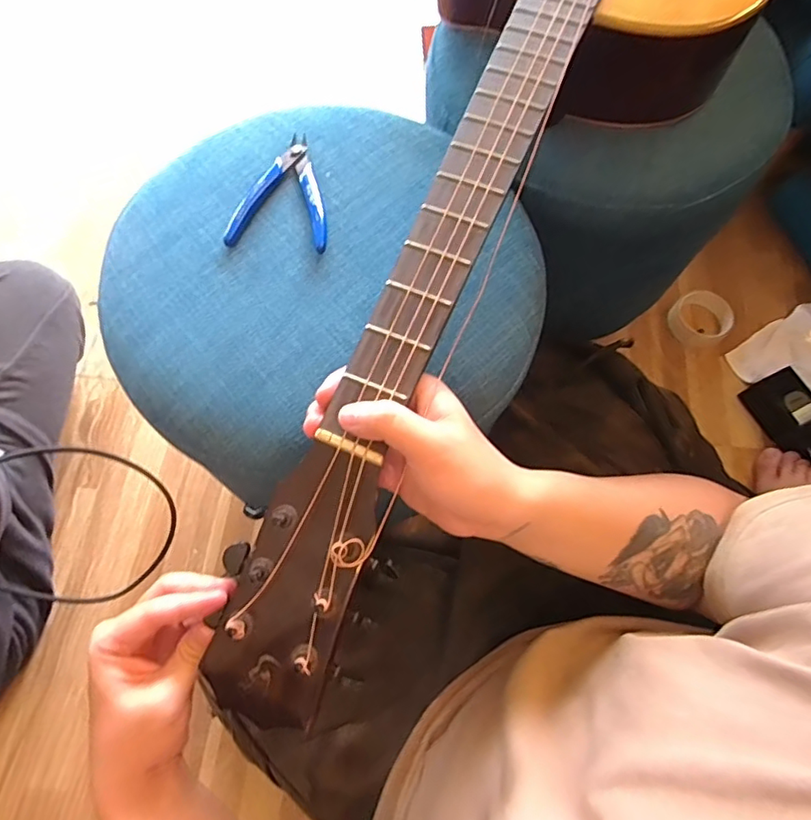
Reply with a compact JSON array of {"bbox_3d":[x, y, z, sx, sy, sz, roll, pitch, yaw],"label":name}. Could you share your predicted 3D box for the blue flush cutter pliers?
[{"bbox_3d":[-0.094,-0.178,0.437,0.076,0.012,0.114,7,67,1],"label":"blue flush cutter pliers"}]

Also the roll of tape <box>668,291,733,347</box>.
[{"bbox_3d":[0.449,-0.140,0.821,0.096,0.031,0.083,-40,73,-17],"label":"roll of tape"}]

